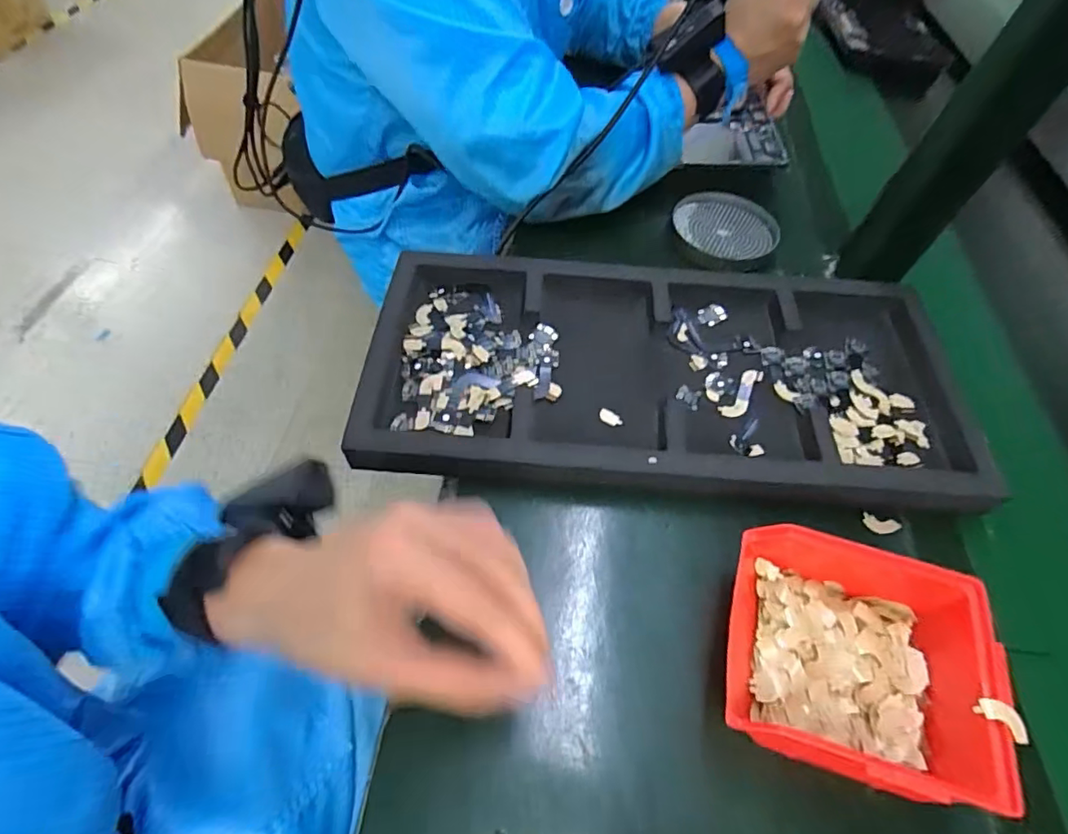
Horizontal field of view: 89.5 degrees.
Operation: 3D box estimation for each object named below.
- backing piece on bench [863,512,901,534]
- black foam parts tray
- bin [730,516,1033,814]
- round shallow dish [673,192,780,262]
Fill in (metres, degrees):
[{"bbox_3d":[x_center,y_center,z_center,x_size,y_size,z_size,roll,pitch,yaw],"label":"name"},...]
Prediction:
[{"bbox_3d":[0.264,0.082,0.410,0.026,0.008,0.011,12,55,4],"label":"backing piece on bench"},{"bbox_3d":[0.113,-0.044,0.451,0.492,0.031,0.226,4,54,-2],"label":"black foam parts tray"},{"bbox_3d":[0.187,0.147,0.321,0.138,0.072,0.124,15,55,6],"label":"bin"},{"bbox_3d":[0.211,-0.217,0.596,0.108,0.020,0.118,2,55,-3],"label":"round shallow dish"}]

